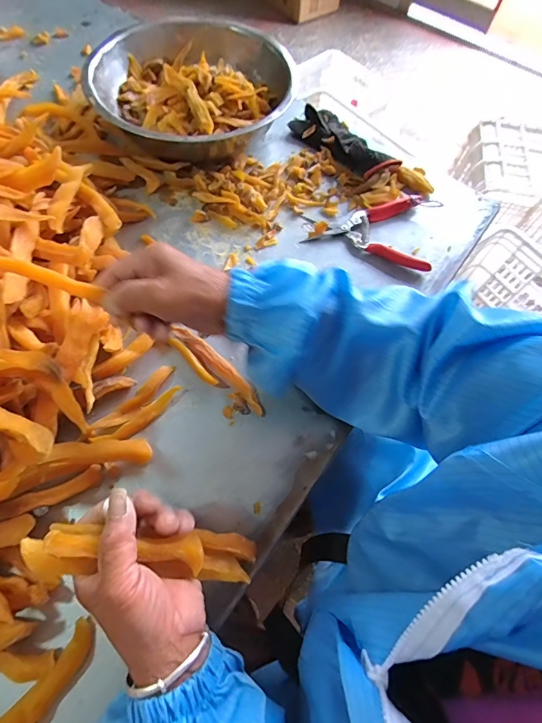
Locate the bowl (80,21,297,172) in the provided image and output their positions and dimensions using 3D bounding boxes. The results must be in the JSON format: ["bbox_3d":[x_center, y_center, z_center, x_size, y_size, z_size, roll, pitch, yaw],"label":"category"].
[{"bbox_3d":[-0.115,-0.396,0.576,0.278,0.084,0.267,1,66,-3],"label":"bowl"}]

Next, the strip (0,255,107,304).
[{"bbox_3d":[-0.204,-0.075,0.326,0.120,0.016,0.011,18,65,-11],"label":"strip"}]

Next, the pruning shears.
[{"bbox_3d":[0.142,-0.202,0.547,0.174,0.025,0.129,15,66,3],"label":"pruning shears"}]

